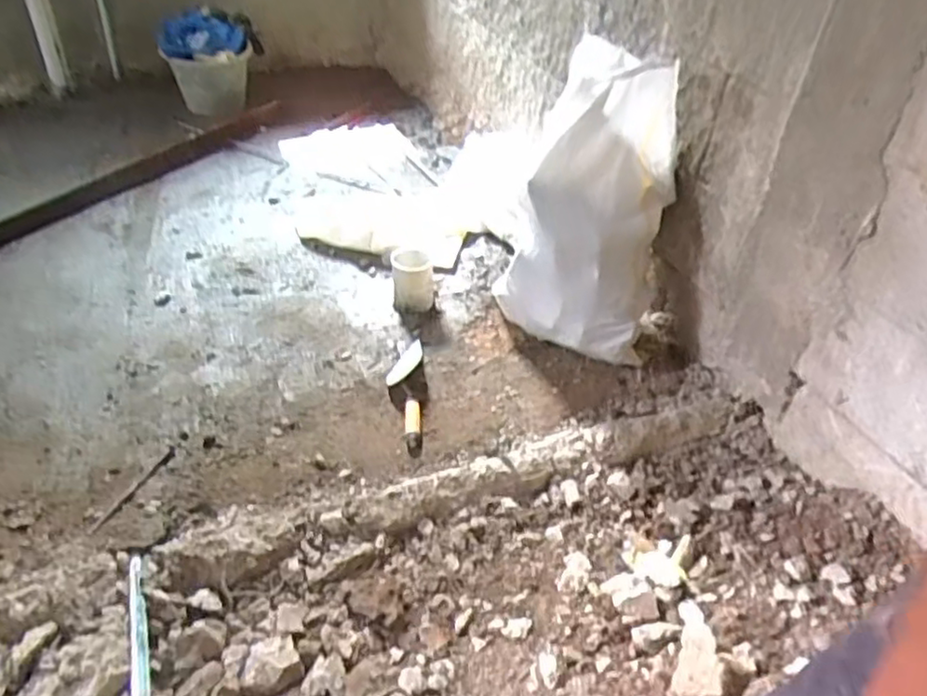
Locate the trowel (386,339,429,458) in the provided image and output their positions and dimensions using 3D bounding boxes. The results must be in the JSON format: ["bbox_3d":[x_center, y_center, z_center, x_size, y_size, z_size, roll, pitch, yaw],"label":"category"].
[{"bbox_3d":[-0.104,0.084,1.300,0.074,0.033,0.276,-3,42,-10],"label":"trowel"}]

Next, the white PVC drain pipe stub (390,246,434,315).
[{"bbox_3d":[-0.111,-0.152,1.496,0.093,0.125,0.097,2,41,-4],"label":"white PVC drain pipe stub"}]

